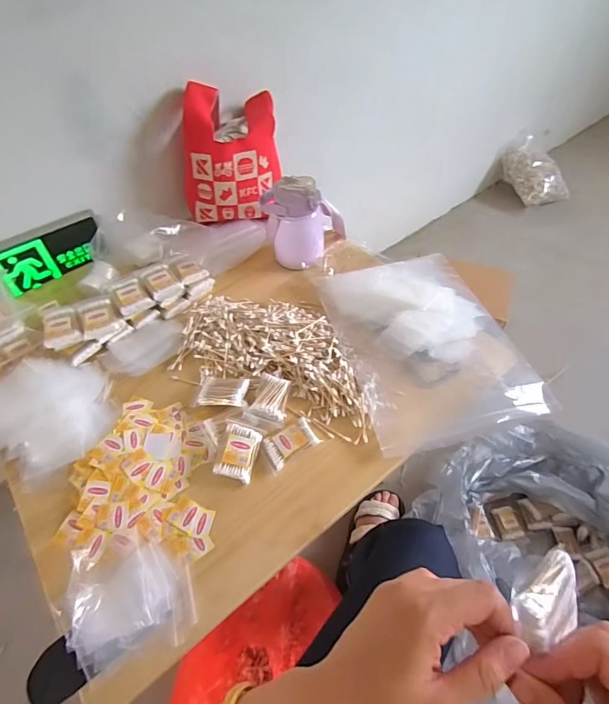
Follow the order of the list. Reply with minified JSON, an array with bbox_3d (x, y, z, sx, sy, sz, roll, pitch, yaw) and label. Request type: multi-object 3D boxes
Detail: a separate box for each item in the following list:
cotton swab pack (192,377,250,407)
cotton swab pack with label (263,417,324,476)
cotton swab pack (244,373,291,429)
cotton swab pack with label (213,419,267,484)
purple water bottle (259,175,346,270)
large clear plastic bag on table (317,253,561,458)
[{"bbox_3d":[-0.134,0.064,0.679,0.082,0.016,0.060,-2,44,17],"label":"cotton swab pack"},{"bbox_3d":[-0.023,0.135,0.619,0.083,0.014,0.053,-31,60,-18],"label":"cotton swab pack with label"},{"bbox_3d":[-0.051,0.075,0.666,0.060,0.012,0.079,24,55,-5],"label":"cotton swab pack"},{"bbox_3d":[-0.098,0.144,0.614,0.057,0.022,0.082,13,57,11],"label":"cotton swab pack with label"},{"bbox_3d":[0.006,-0.275,0.846,0.170,0.162,0.106,-14,51,-8],"label":"purple water bottle"},{"bbox_3d":[0.212,-0.037,0.730,0.278,0.061,0.393,-12,56,-6],"label":"large clear plastic bag on table"}]

